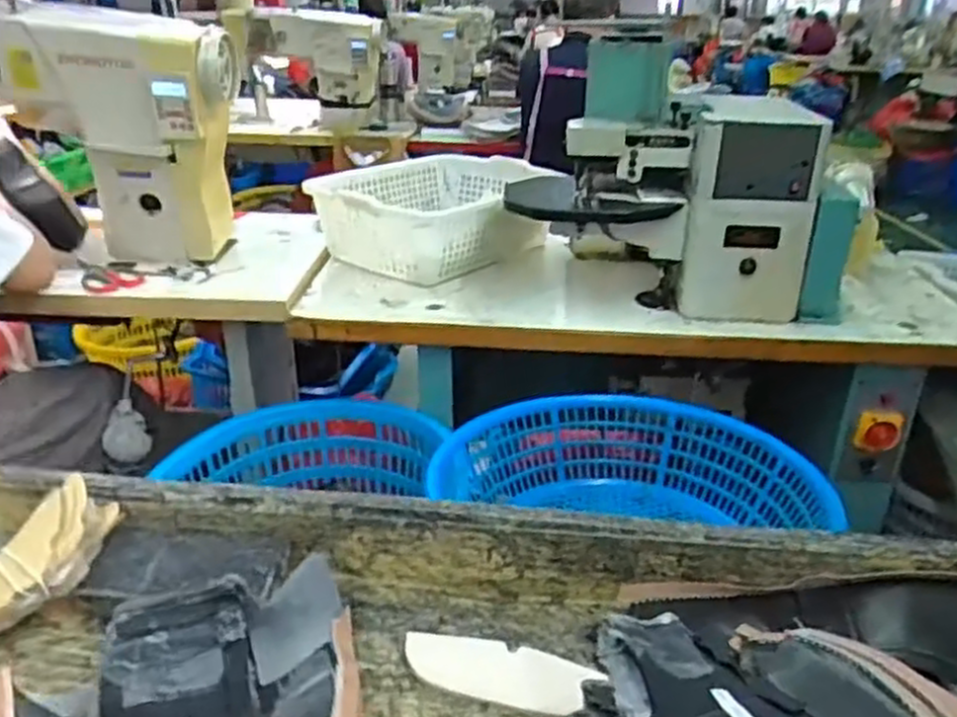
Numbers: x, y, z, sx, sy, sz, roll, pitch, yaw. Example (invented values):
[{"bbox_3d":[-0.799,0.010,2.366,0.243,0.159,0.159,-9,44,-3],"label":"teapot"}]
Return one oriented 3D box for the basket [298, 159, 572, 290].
[{"bbox_3d":[-0.091,-0.301,1.637,0.412,0.150,0.451,17,28,30],"label":"basket"}]

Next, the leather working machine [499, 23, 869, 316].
[{"bbox_3d":[0.362,-0.304,1.373,0.561,0.401,0.248,11,25,19],"label":"leather working machine"}]

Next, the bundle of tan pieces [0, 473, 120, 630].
[{"bbox_3d":[-0.373,0.170,0.648,0.075,0.042,0.157,22,53,38],"label":"bundle of tan pieces"}]

